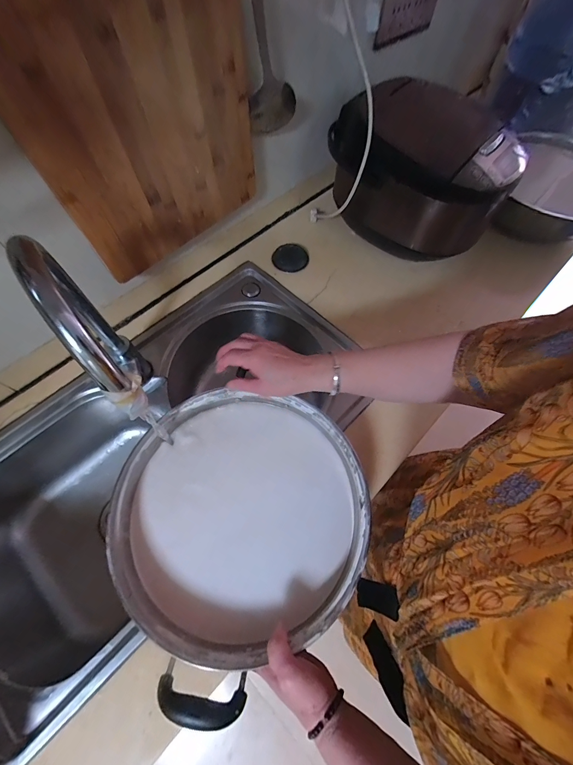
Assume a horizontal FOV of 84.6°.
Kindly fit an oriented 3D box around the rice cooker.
[{"bbox_3d":[0.265,-0.427,0.664,0.336,0.230,0.249,42,70,15],"label":"rice cooker"}]

